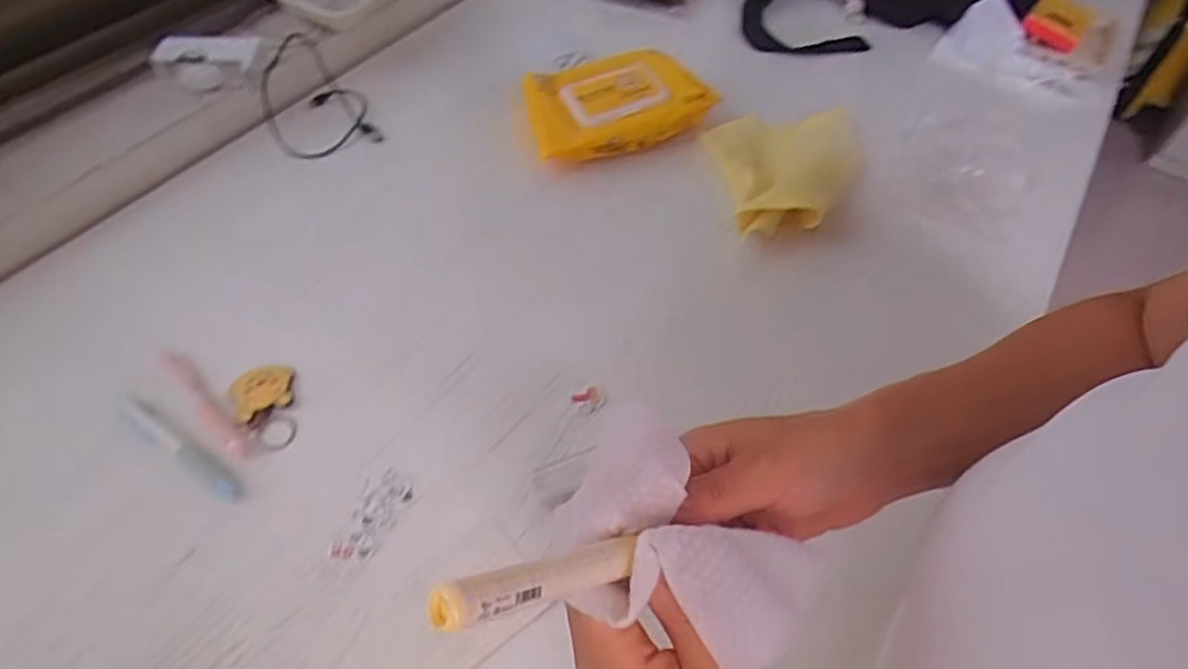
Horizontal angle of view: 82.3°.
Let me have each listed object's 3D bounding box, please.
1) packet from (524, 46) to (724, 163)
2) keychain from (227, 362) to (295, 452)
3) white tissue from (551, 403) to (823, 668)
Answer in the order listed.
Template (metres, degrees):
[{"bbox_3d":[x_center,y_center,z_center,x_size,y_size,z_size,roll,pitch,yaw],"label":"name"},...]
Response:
[{"bbox_3d":[0.022,-0.230,0.661,0.180,0.046,0.107,-17,54,-15],"label":"packet"},{"bbox_3d":[-0.228,0.050,0.466,0.042,0.009,0.065,-10,53,-10],"label":"keychain"},{"bbox_3d":[0.031,0.069,0.222,0.082,0.031,0.066,23,54,15],"label":"white tissue"}]

